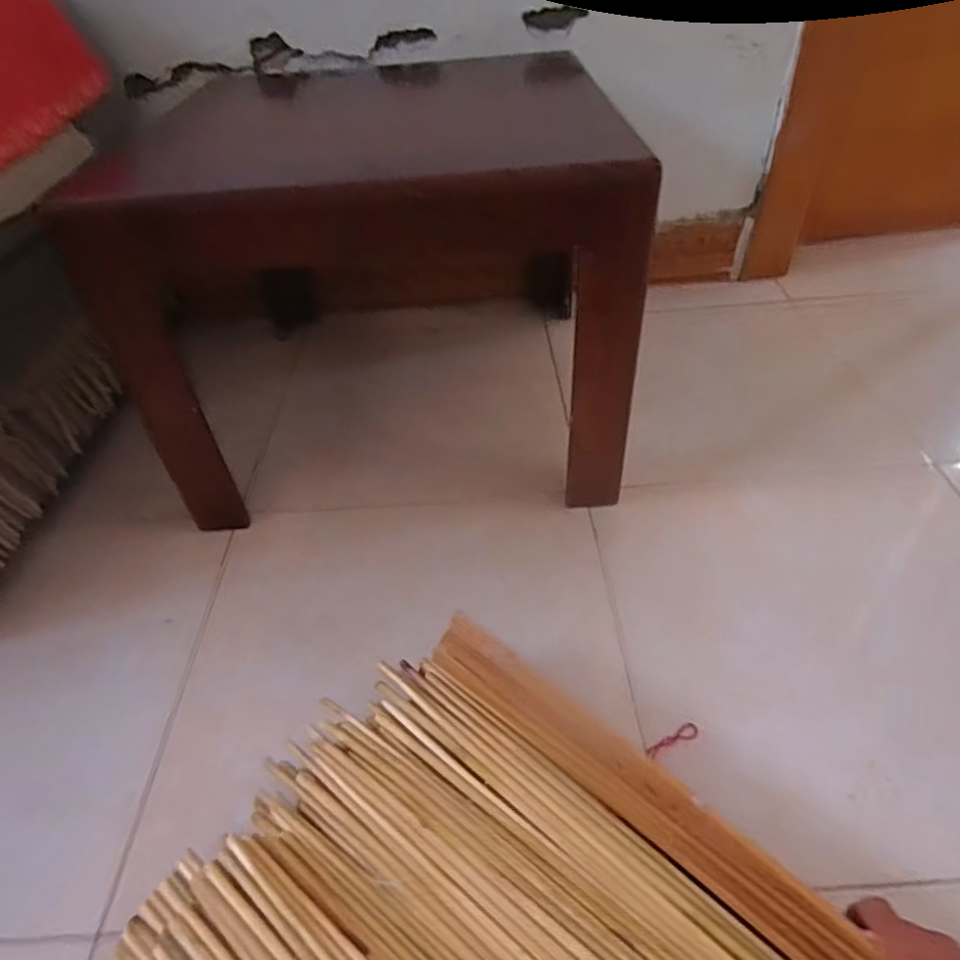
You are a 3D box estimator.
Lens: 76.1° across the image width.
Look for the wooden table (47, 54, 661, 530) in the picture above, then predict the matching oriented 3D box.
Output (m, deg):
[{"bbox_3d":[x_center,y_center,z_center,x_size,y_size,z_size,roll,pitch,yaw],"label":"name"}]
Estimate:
[{"bbox_3d":[-0.169,-0.307,0.918,0.717,0.419,0.640,-3,44,2],"label":"wooden table"}]

